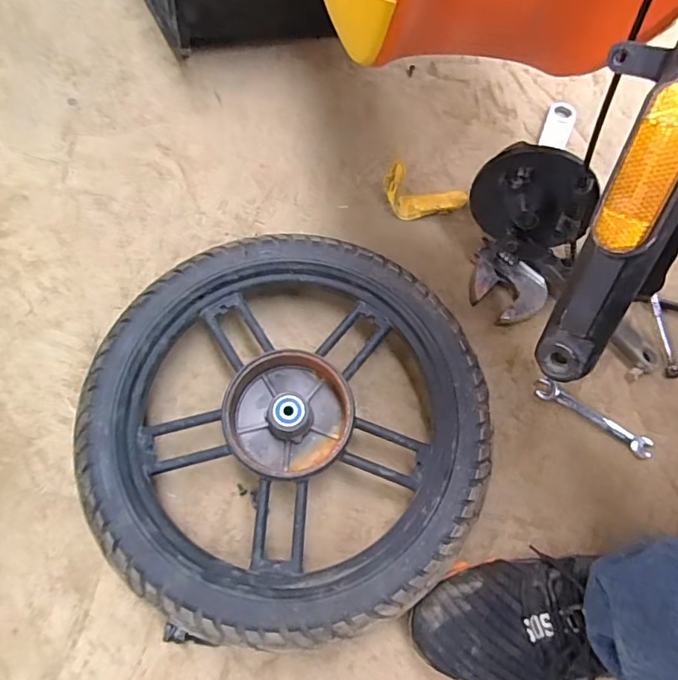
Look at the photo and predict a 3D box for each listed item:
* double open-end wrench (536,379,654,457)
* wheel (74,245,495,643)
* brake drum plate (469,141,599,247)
[{"bbox_3d":[0.280,0.084,0.538,0.129,0.004,0.022,33,71,10],"label":"double open-end wrench"},{"bbox_3d":[-0.047,0.082,0.483,0.355,0.079,0.361,1,69,-2],"label":"wheel"},{"bbox_3d":[0.202,-0.148,0.514,0.116,0.122,0.045,37,55,9],"label":"brake drum plate"}]

